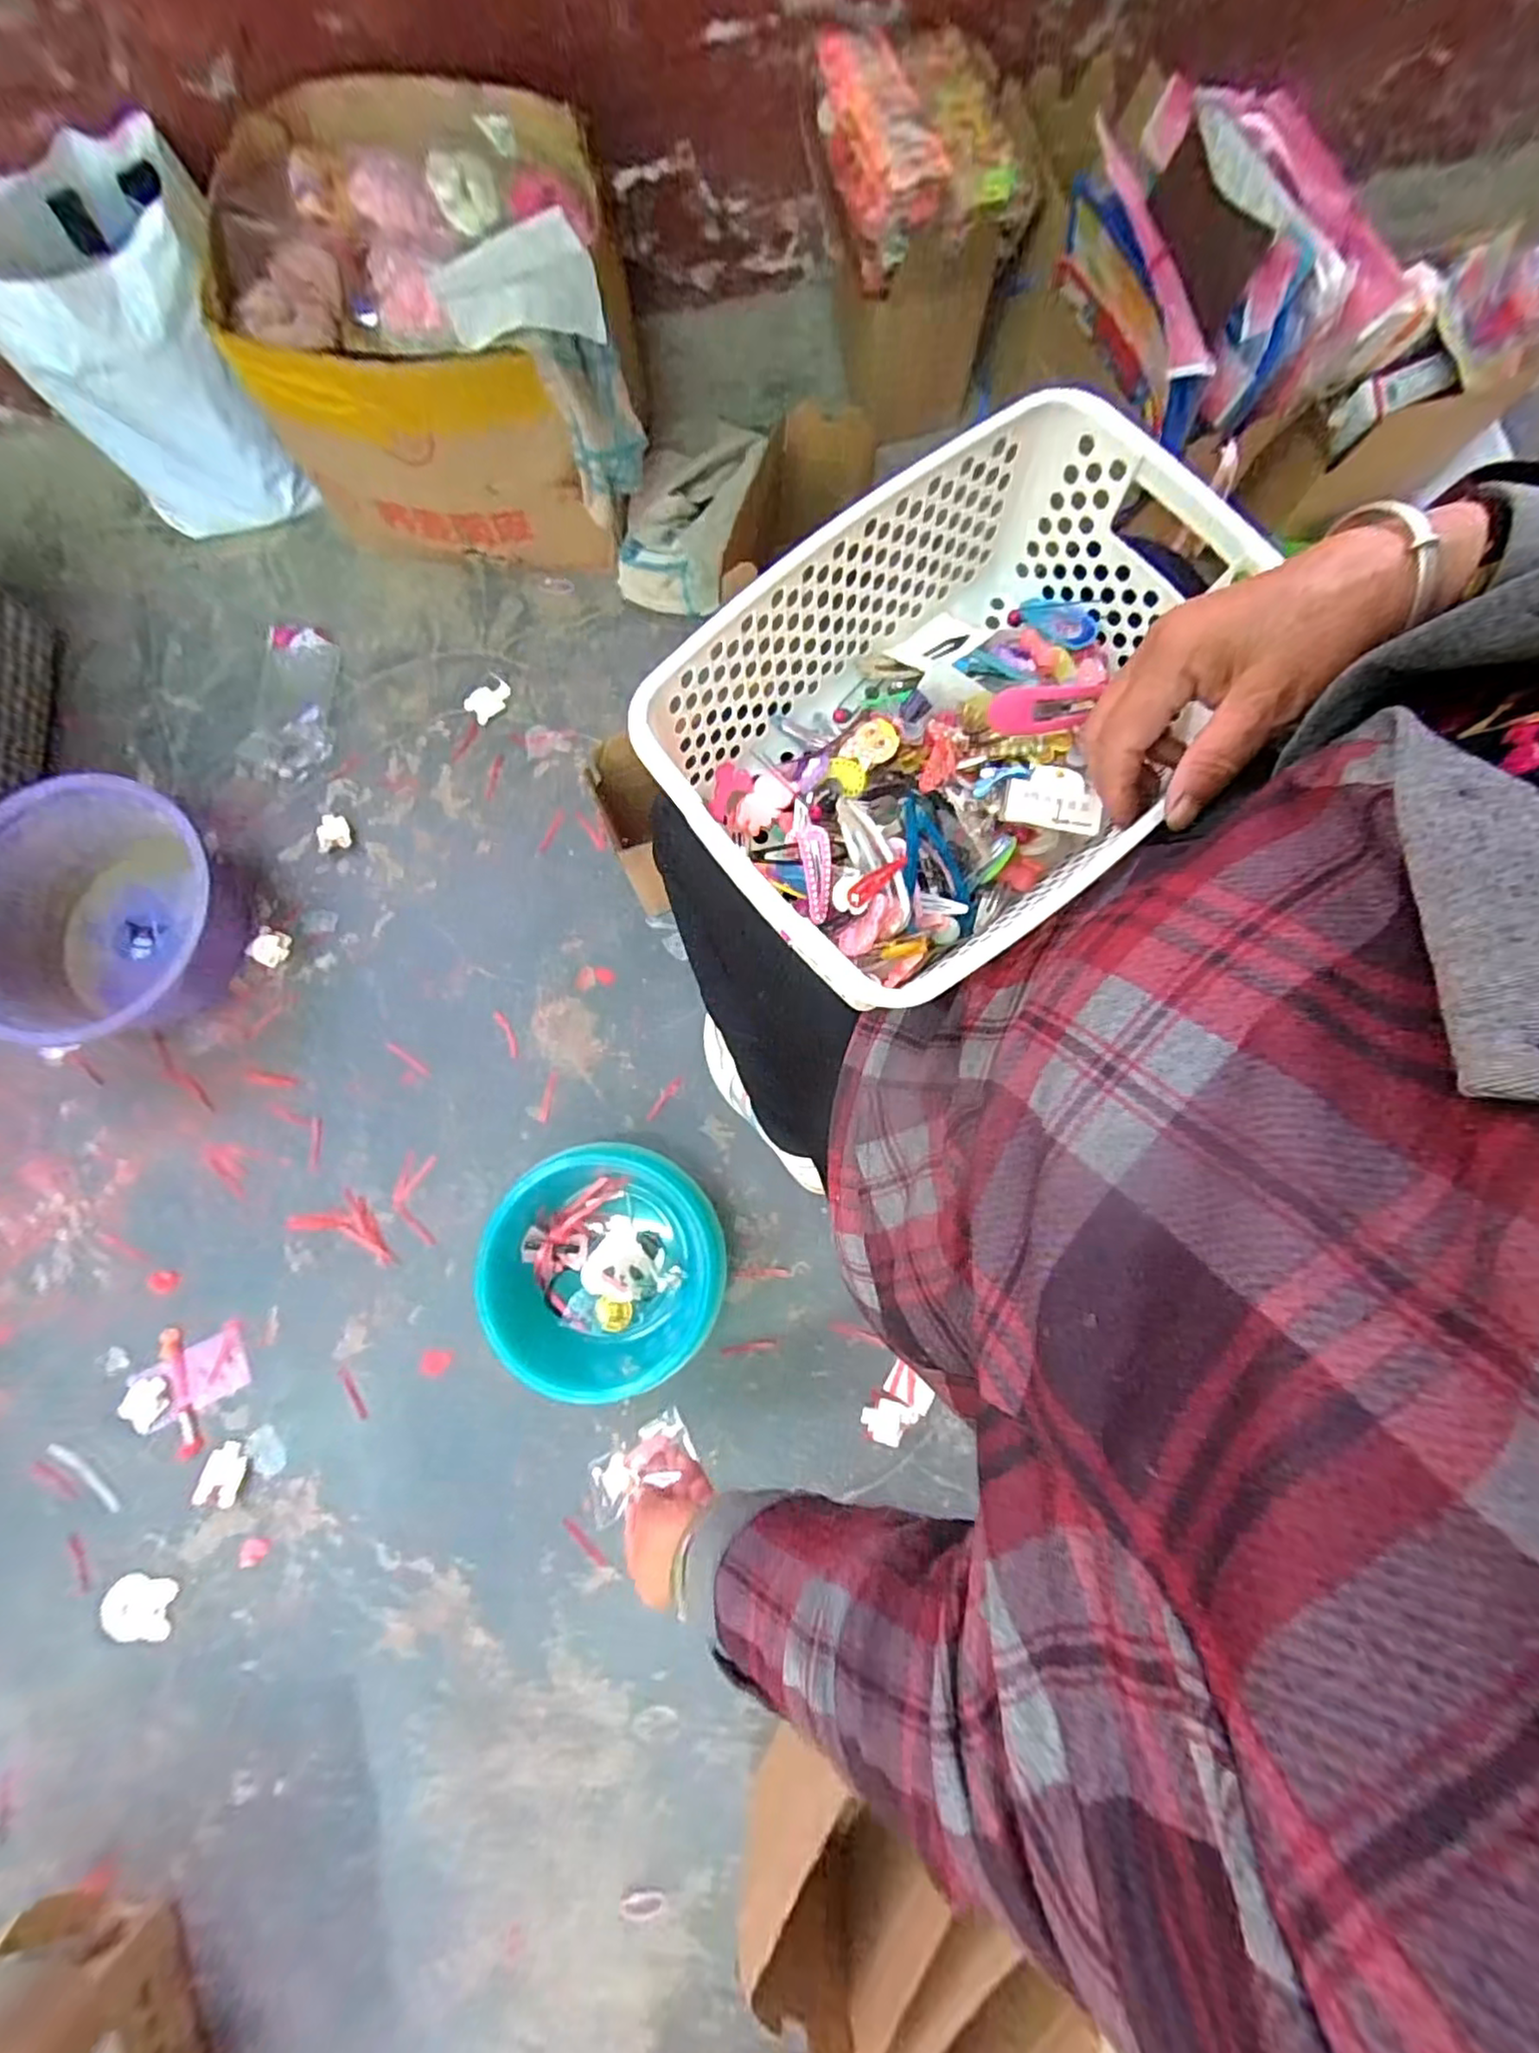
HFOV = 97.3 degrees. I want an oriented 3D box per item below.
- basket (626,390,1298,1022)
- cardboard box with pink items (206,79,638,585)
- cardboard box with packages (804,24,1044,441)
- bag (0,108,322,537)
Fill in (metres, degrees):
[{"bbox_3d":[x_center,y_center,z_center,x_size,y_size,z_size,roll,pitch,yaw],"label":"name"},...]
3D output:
[{"bbox_3d":[0.093,-0.156,0.350,0.284,0.097,0.188,-38,81,-6],"label":"basket"},{"bbox_3d":[-0.351,-0.778,0.777,0.393,0.256,0.374,-2,80,1],"label":"cardboard box with pink items"},{"bbox_3d":[0.165,-0.937,0.837,0.229,0.267,0.248,-2,79,0],"label":"cardboard box with packages"},{"bbox_3d":[-0.740,-0.816,0.825,0.258,0.260,0.235,-23,80,-4],"label":"bag"}]

